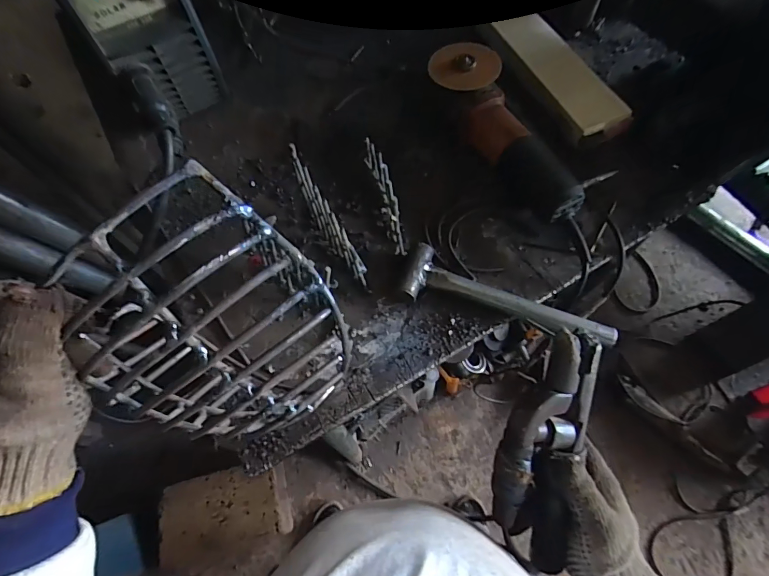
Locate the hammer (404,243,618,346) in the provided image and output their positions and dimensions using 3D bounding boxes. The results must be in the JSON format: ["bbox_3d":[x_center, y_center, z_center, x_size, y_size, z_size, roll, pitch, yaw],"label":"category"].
[{"bbox_3d":[0.144,0.008,0.476,0.231,0.027,0.065,14,65,8],"label":"hammer"}]

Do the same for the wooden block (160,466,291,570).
[{"bbox_3d":[-0.425,0.617,1.124,0.310,0.145,0.201,-15,65,-6],"label":"wooden block"}]

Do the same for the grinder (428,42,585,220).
[{"bbox_3d":[0.153,-0.199,0.534,0.067,0.095,0.269,-25,66,-10],"label":"grinder"}]

